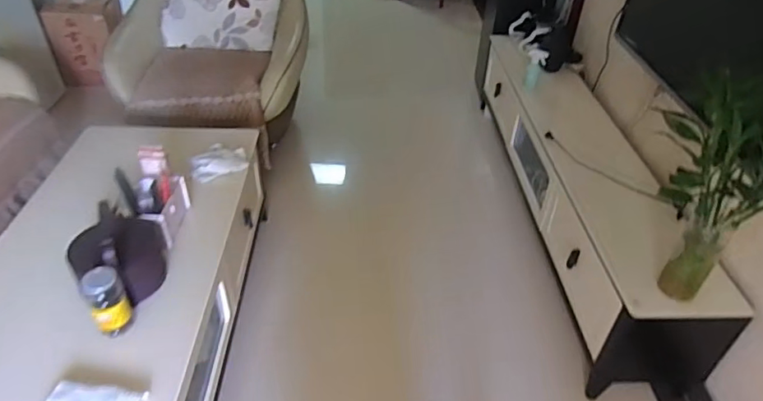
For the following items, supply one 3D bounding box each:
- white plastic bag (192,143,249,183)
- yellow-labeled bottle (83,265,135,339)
[{"bbox_3d":[-0.561,-0.135,1.795,0.191,0.051,0.118,-22,46,-27],"label":"white plastic bag"},{"bbox_3d":[-0.644,0.242,1.230,0.081,0.162,0.082,-19,44,-25],"label":"yellow-labeled bottle"}]

